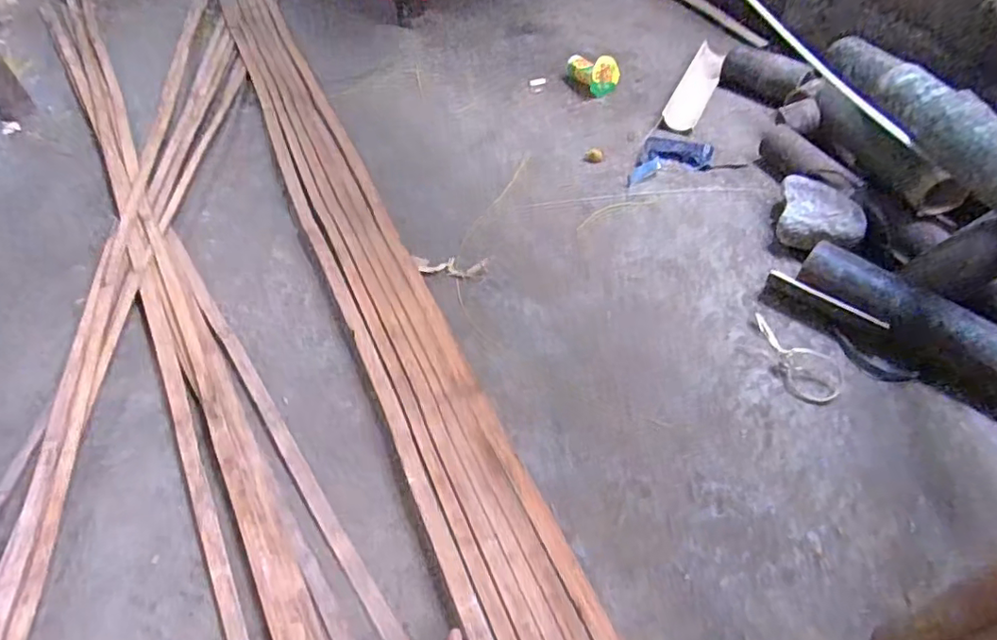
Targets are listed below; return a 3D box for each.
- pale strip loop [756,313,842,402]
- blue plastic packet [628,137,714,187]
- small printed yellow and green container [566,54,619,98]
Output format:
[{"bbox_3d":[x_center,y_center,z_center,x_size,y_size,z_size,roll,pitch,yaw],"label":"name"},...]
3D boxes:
[{"bbox_3d":[0.393,0.042,0.761,0.064,0.022,0.143,-7,52,-3],"label":"pale strip loop"},{"bbox_3d":[0.301,-0.272,1.017,0.118,0.012,0.132,19,55,16],"label":"blue plastic packet"},{"bbox_3d":[0.188,-0.504,1.183,0.072,0.059,0.118,-28,56,-18],"label":"small printed yellow and green container"}]

